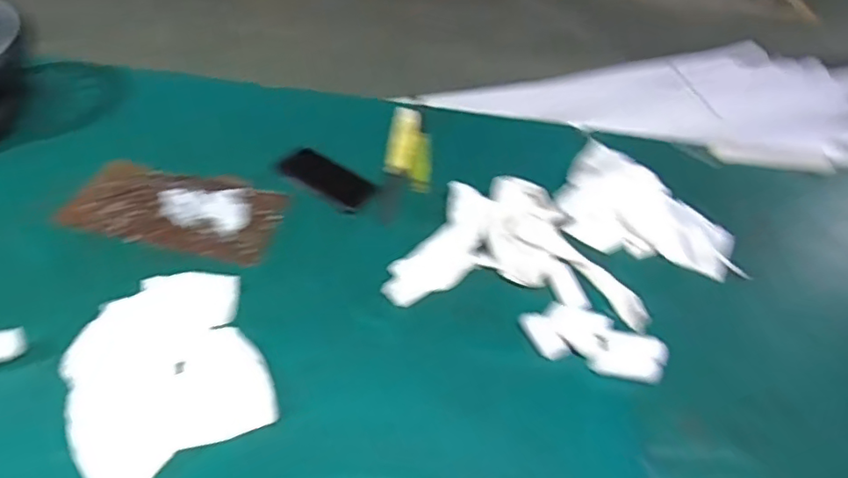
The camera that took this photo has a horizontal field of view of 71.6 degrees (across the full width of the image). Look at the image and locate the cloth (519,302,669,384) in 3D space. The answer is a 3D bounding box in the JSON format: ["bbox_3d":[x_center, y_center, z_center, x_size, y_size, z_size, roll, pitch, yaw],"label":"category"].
[{"bbox_3d":[0.220,0.130,0.769,0.179,0.024,0.080,10,49,3],"label":"cloth"}]

